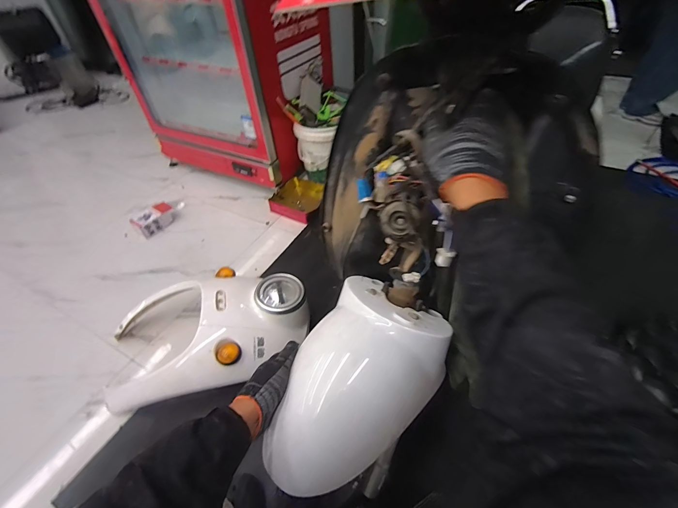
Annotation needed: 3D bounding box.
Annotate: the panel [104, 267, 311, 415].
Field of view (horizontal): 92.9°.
[{"bbox_3d":[-0.444,0.249,1.112,0.667,0.180,0.417,-17,47,-12],"label":"panel"}]

